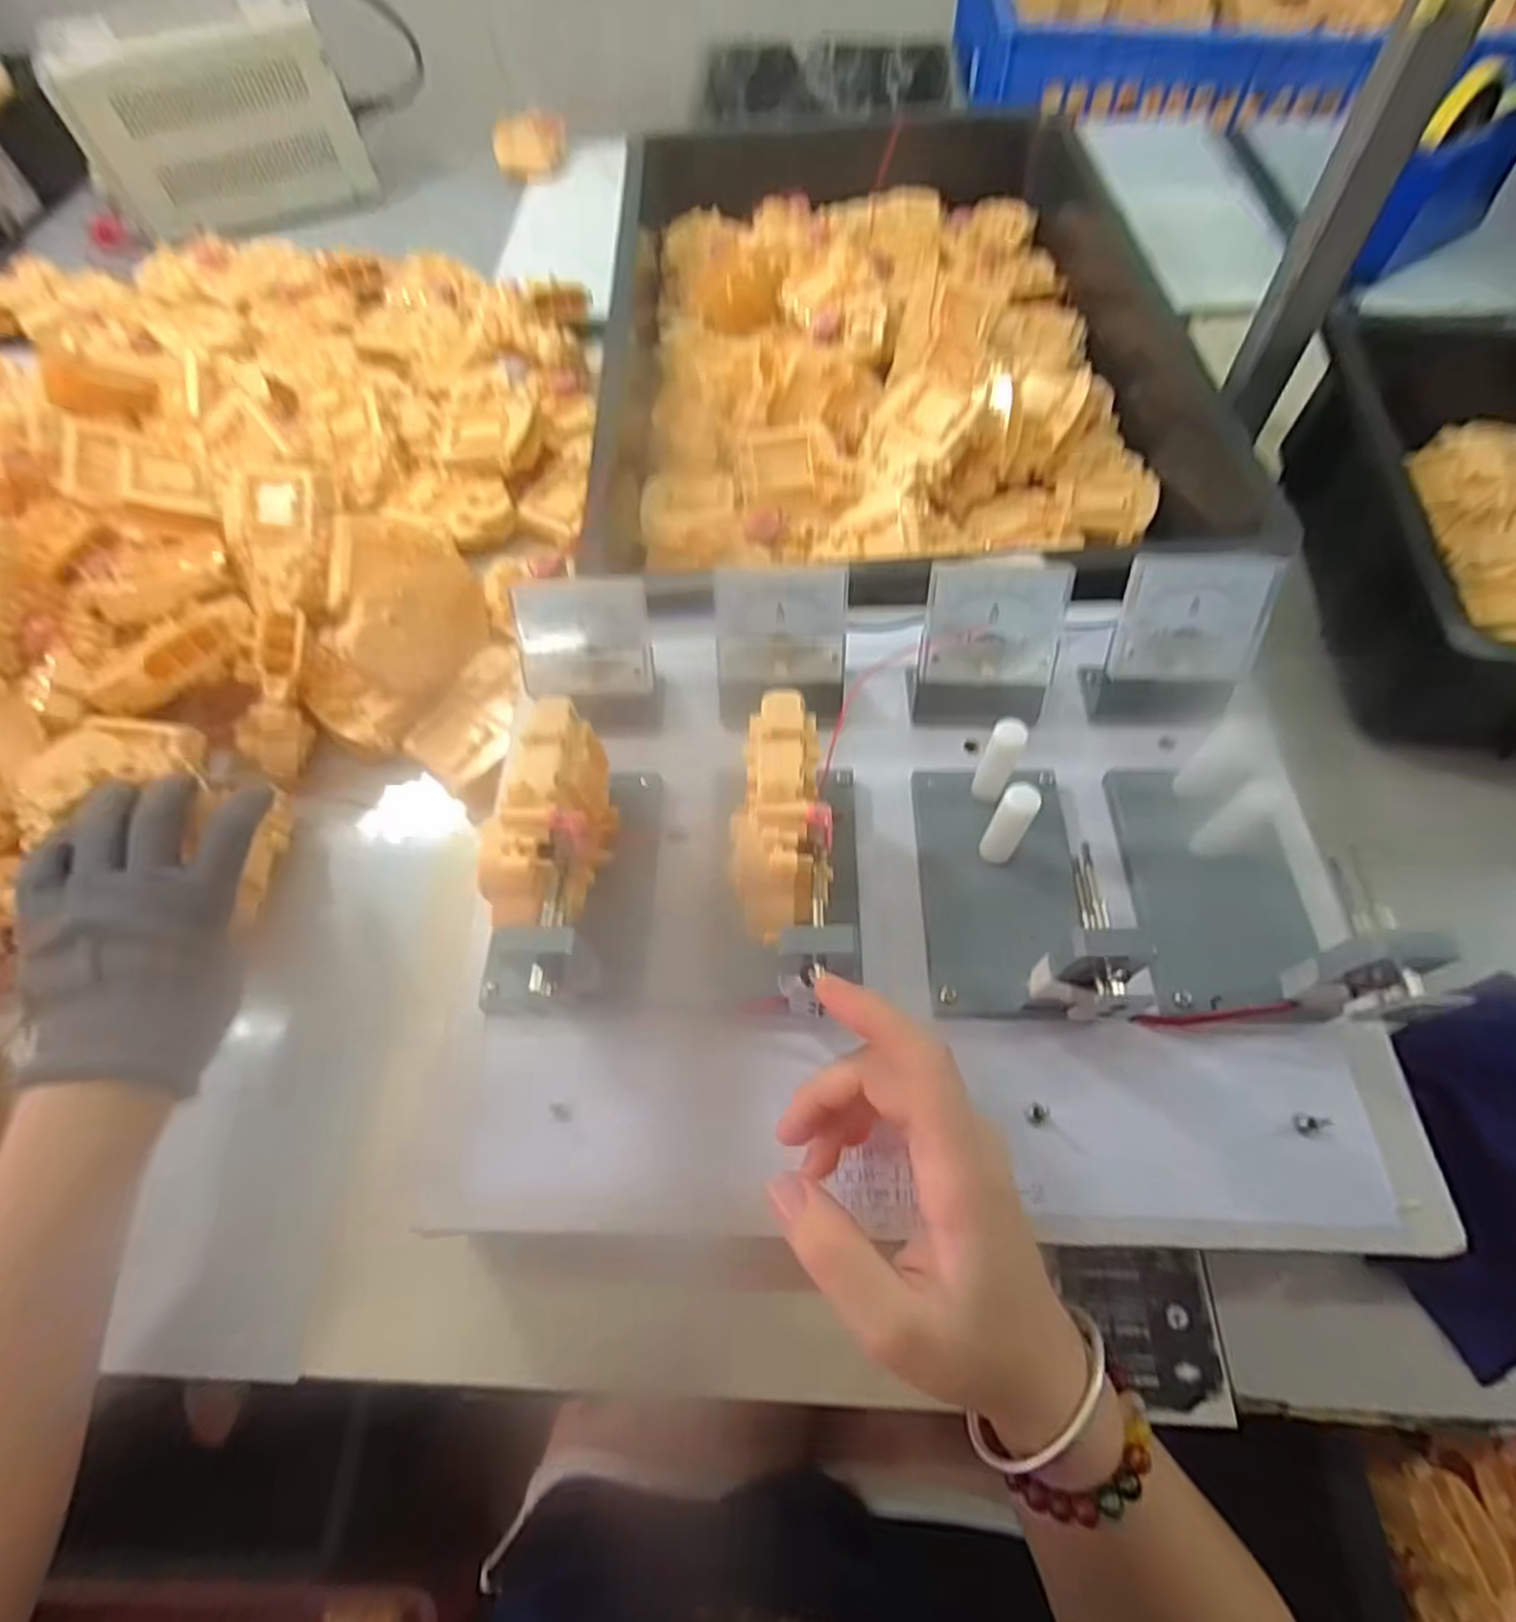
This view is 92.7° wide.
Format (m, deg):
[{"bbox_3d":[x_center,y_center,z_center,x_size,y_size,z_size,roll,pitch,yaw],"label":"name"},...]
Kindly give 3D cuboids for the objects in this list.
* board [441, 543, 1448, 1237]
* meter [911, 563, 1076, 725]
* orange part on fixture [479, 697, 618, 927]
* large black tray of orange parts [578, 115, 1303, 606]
[{"bbox_3d":[0.062,0.022,0.311,0.380,0.088,0.283,0,65,2],"label":"board"},{"bbox_3d":[0.113,-0.079,0.361,0.068,0.072,0.050,1,62,3],"label":"meter"},{"bbox_3d":[-0.084,0.011,0.314,0.035,0.080,0.097,-1,62,2],"label":"orange part on fixture"},{"bbox_3d":[0.110,-0.411,0.596,0.436,0.067,0.548,-1,62,2],"label":"large black tray of orange parts"}]

